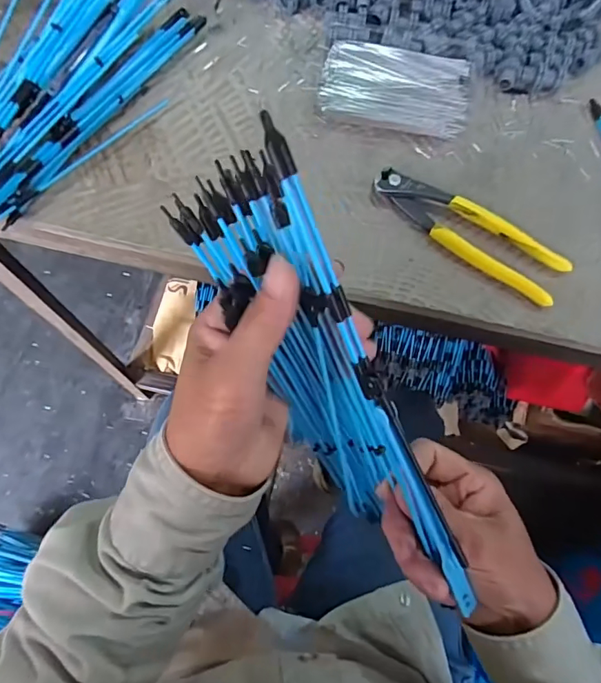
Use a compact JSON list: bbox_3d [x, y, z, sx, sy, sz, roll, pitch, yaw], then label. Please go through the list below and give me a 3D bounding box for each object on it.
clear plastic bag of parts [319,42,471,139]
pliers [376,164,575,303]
[{"bbox_3d":[0.085,-0.229,0.430,0.127,0.014,0.079,11,72,2],"label":"clear plastic bag of parts"},{"bbox_3d":[0.133,-0.087,0.384,0.161,0.018,0.045,35,74,9],"label":"pliers"}]

